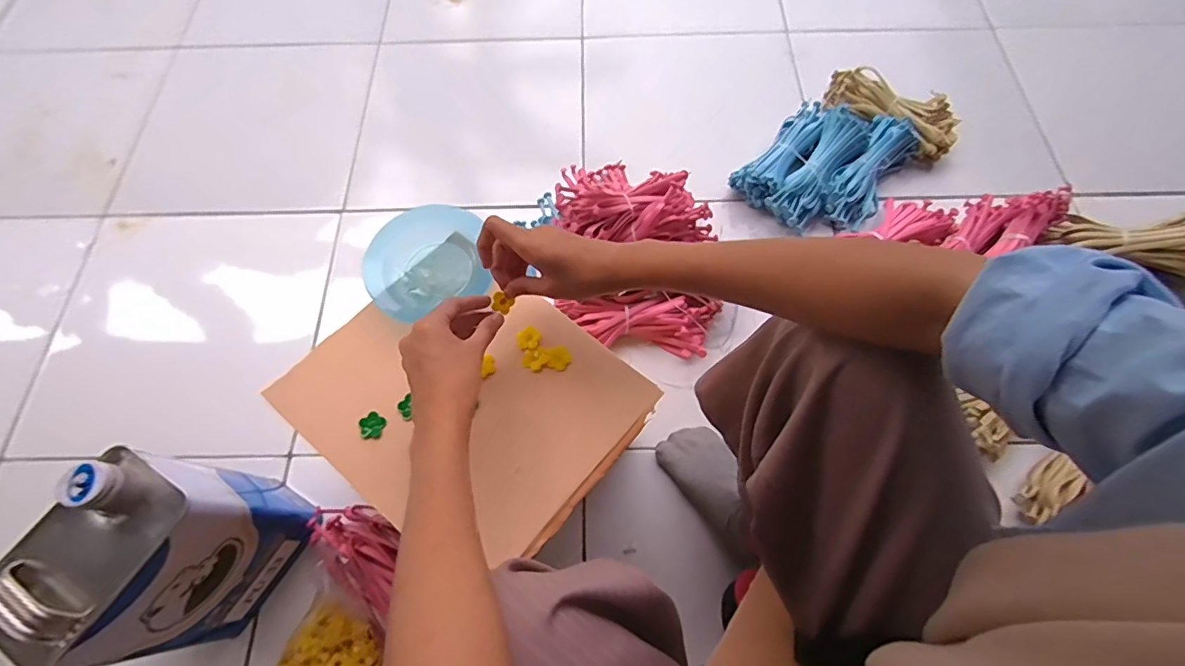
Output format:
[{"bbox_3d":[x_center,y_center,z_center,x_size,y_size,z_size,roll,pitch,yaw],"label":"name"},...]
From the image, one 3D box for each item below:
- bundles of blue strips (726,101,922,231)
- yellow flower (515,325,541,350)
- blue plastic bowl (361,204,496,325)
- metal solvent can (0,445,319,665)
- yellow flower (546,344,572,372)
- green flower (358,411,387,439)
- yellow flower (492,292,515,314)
[{"bbox_3d":[0.379,-0.275,0.827,0.201,0.068,0.250,41,74,16],"label":"bundles of blue strips"},{"bbox_3d":[-0.061,0.005,0.500,0.023,0.006,0.022,0,68,1],"label":"yellow flower"},{"bbox_3d":[-0.165,-0.072,0.522,0.122,0.027,0.105,-27,70,-10],"label":"blue plastic bowl"},{"bbox_3d":[-0.434,0.225,0.535,0.124,0.248,0.171,29,71,12],"label":"metal solvent can"},{"bbox_3d":[-0.032,0.024,0.494,0.020,0.011,0.023,38,73,15],"label":"yellow flower"},{"bbox_3d":[-0.201,0.084,0.474,0.023,0.004,0.024,-1,67,1],"label":"green flower"},{"bbox_3d":[-0.080,-0.026,0.457,0.019,0.004,0.016,30,98,-26],"label":"yellow flower"}]

